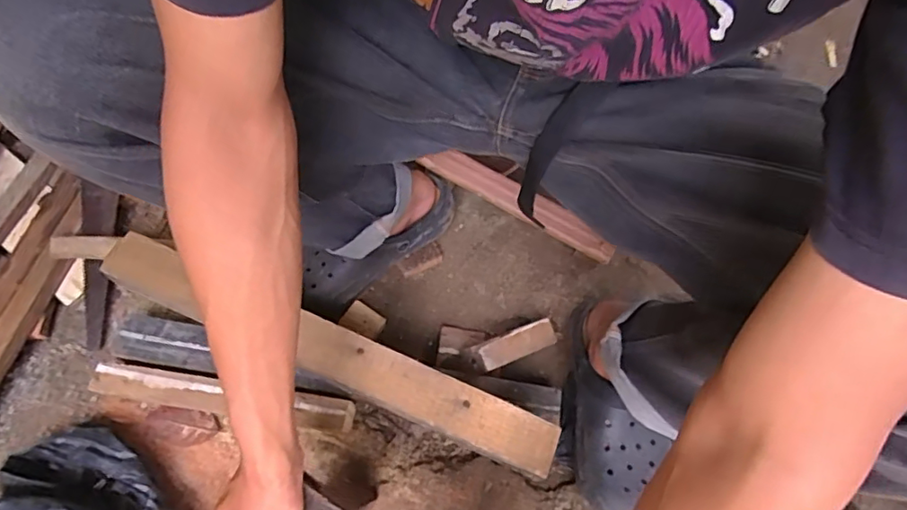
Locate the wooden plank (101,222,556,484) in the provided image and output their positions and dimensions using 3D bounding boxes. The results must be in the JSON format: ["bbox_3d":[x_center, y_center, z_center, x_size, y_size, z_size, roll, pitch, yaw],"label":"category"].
[{"bbox_3d":[-0.140,0.103,0.603,0.532,0.031,0.059,23,68,7],"label":"wooden plank"}]

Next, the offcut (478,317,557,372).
[{"bbox_3d":[0.087,0.116,0.714,0.116,0.021,0.035,-17,67,-29],"label":"offcut"}]

